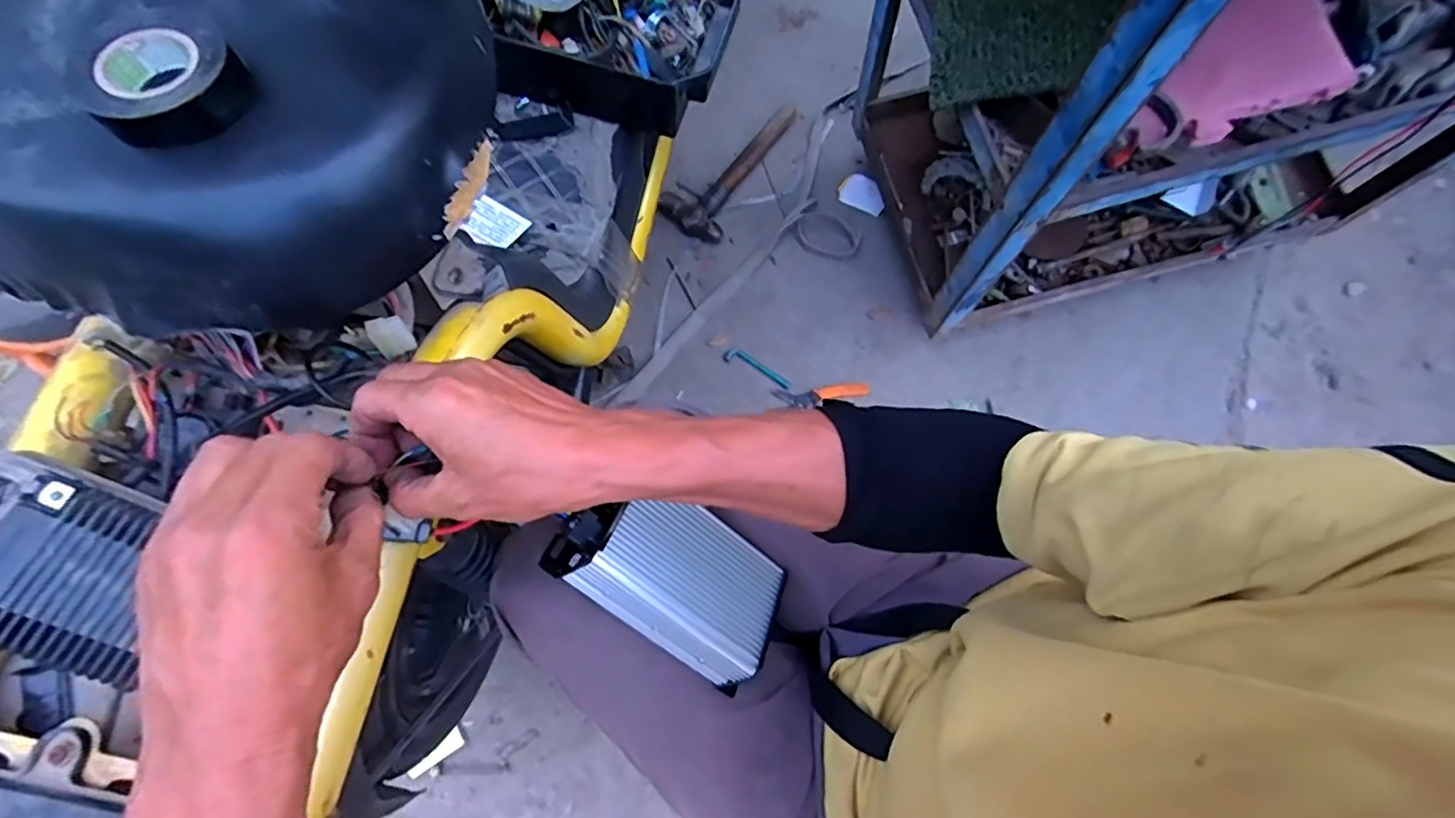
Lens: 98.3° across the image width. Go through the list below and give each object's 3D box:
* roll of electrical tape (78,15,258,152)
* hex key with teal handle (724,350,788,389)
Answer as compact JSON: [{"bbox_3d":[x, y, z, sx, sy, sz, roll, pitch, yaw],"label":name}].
[{"bbox_3d":[-0.239,-0.139,0.269,0.051,0.023,0.059,31,75,8],"label":"roll of electrical tape"},{"bbox_3d":[0.048,-0.065,1.012,0.115,0.004,0.028,31,75,7],"label":"hex key with teal handle"}]

